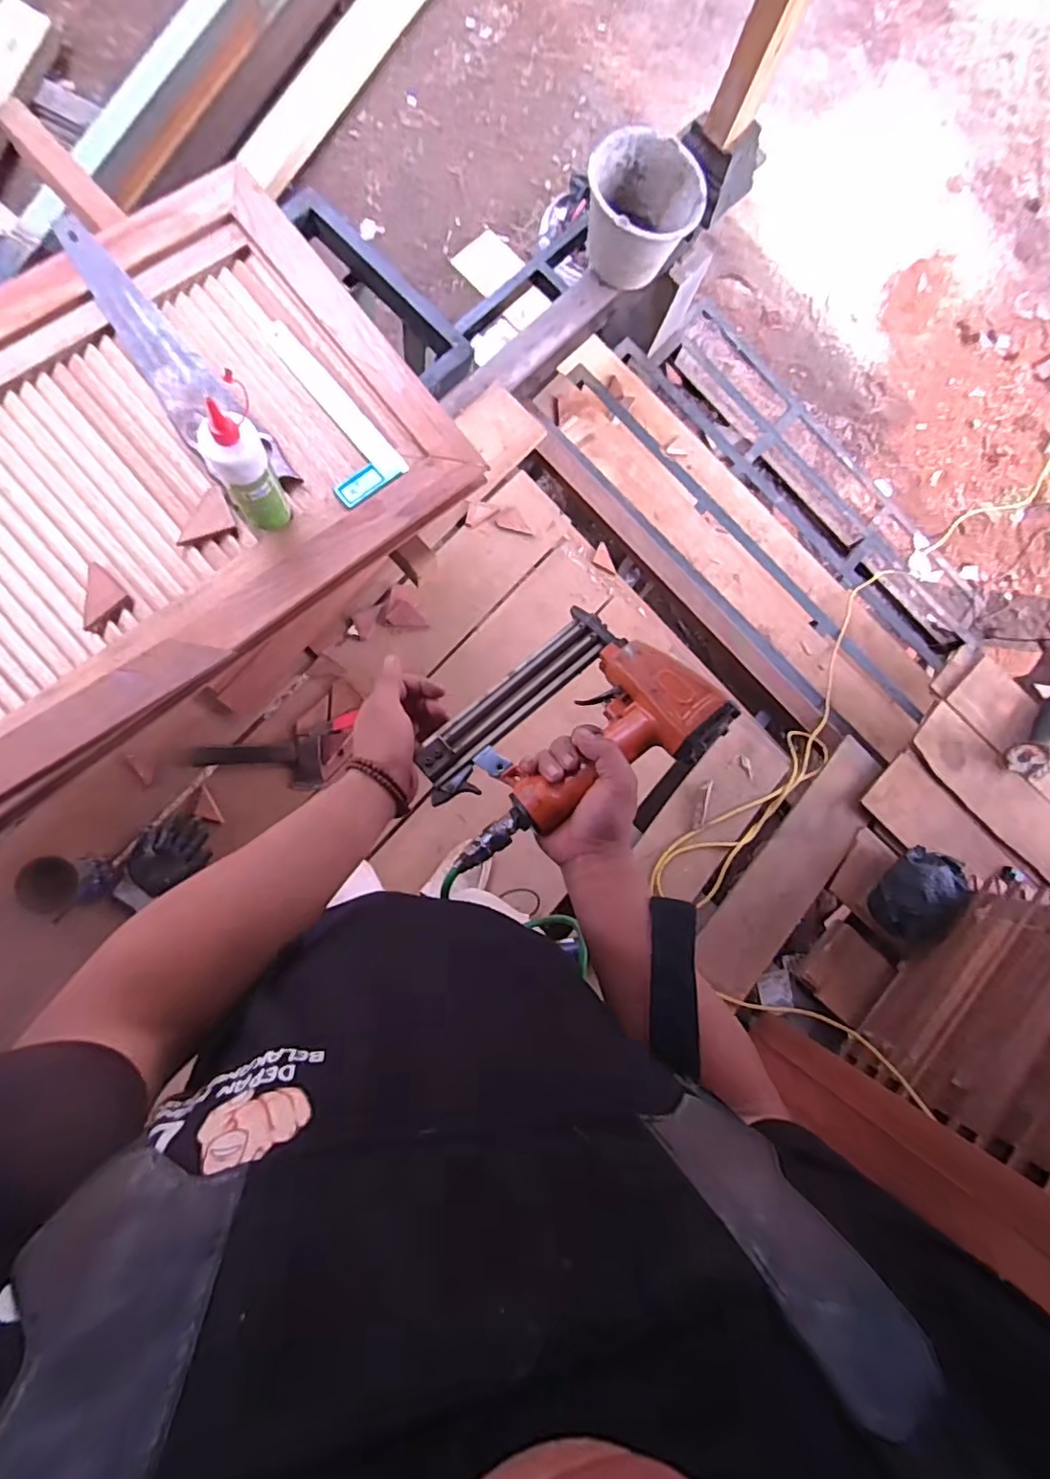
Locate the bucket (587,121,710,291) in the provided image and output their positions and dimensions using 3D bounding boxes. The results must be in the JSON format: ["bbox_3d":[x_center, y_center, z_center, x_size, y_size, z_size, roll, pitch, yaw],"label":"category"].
[{"bbox_3d":[0.273,-1.267,1.387,0.266,0.194,0.266,1,85,-8],"label":"bucket"}]

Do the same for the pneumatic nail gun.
[{"bbox_3d":[0.025,-0.003,0.489,0.260,0.074,0.150,-32,90,-10],"label":"pneumatic nail gun"}]

